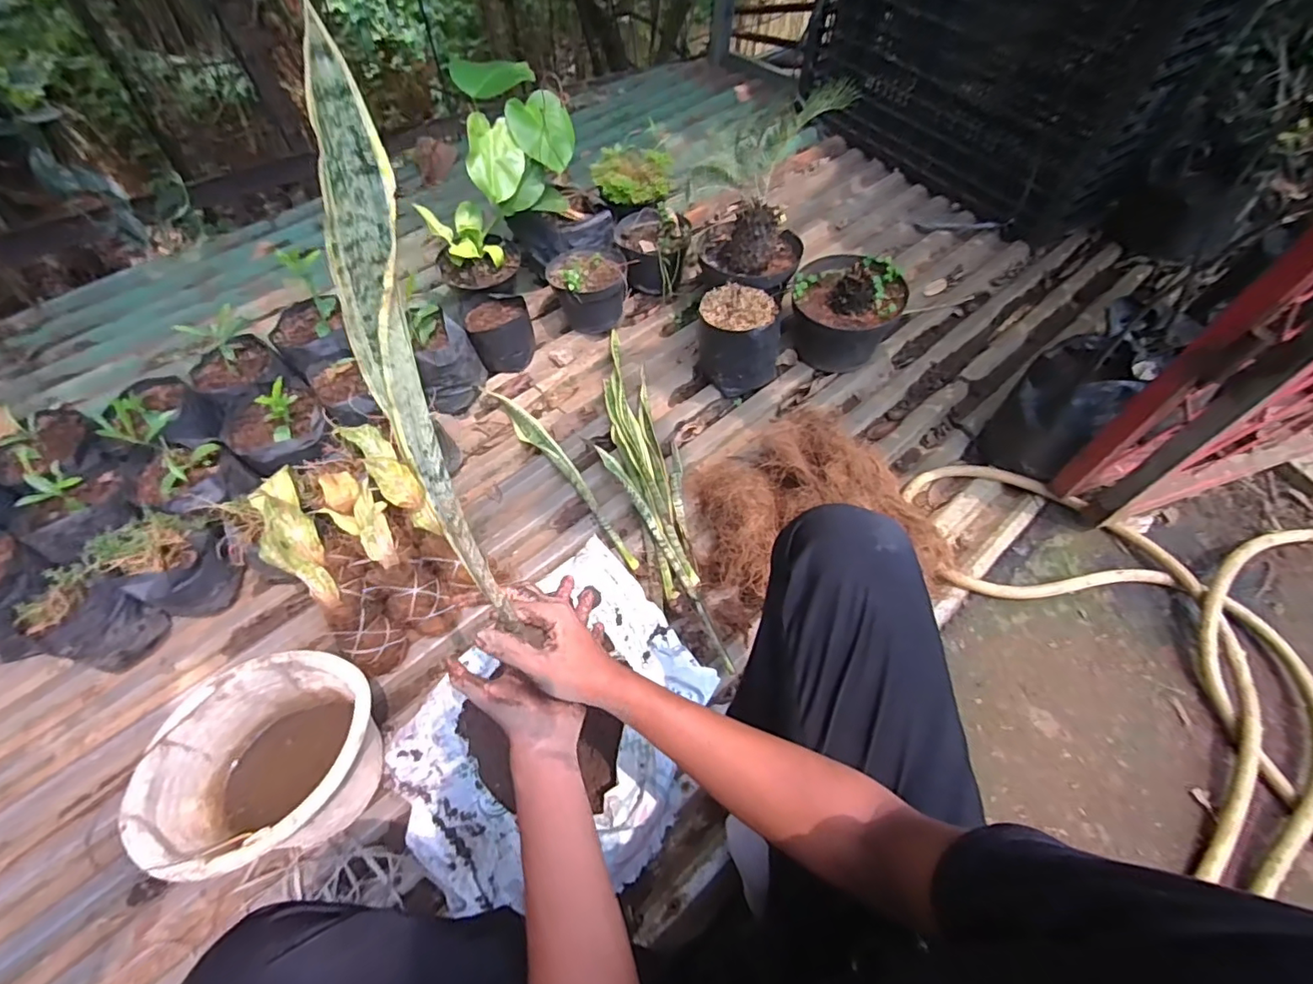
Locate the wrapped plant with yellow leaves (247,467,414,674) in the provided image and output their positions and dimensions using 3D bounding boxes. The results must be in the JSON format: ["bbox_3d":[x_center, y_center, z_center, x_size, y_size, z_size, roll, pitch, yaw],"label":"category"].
[{"bbox_3d":[-0.494,0.124,0.812,0.074,0.083,0.340,-34,94,-19],"label":"wrapped plant with yellow leaves"}]

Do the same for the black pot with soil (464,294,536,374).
[{"bbox_3d":[-0.323,-0.329,1.161,0.125,0.101,0.130,1,58,-2],"label":"black pot with soil"}]

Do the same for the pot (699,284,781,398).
[{"bbox_3d":[0.165,-0.296,1.107,0.155,0.156,0.158,1,58,-2],"label":"pot"}]

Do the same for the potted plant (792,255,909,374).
[{"bbox_3d":[0.386,-0.376,1.143,0.207,0.188,0.188,26,60,13],"label":"potted plant"}]

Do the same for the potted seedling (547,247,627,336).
[{"bbox_3d":[-0.151,-0.457,1.222,0.166,0.131,0.178,-8,59,-8],"label":"potted seedling"}]

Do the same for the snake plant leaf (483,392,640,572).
[{"bbox_3d":[-0.174,-0.041,1.037,0.045,0.027,0.485,-33,65,-21],"label":"snake plant leaf"}]

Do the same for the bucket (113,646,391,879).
[{"bbox_3d":[-0.474,0.344,0.706,0.251,0.187,0.215,-12,59,-10],"label":"bucket"}]

